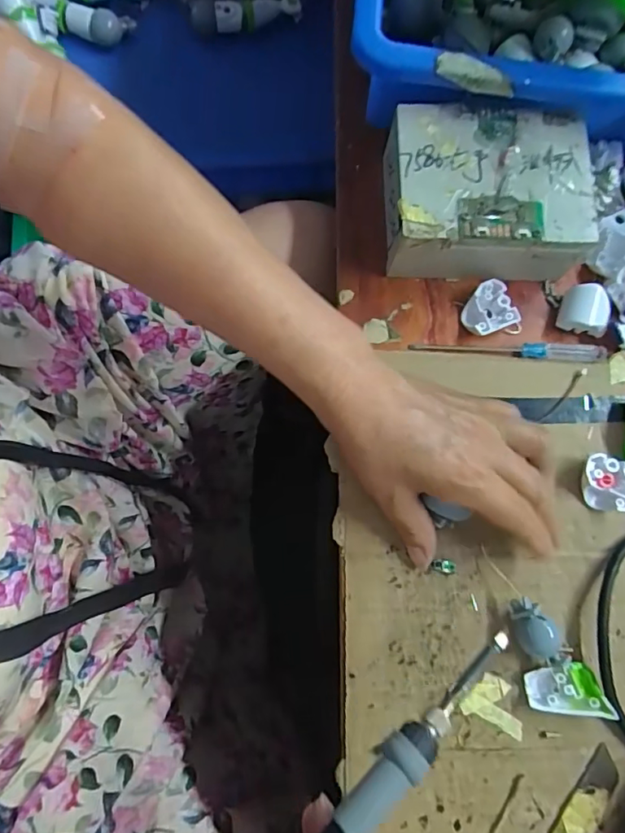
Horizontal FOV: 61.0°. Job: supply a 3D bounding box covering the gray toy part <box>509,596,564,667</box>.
[{"bbox_3d":[0.127,0.123,0.305,0.020,0.020,0.037,-11,77,-3],"label":"gray toy part"}]

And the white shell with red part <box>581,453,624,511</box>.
[{"bbox_3d":[0.180,0.041,0.324,0.030,0.015,0.030,15,77,3],"label":"white shell with red part"}]

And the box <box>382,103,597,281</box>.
[{"bbox_3d":[0.111,-0.142,0.345,0.124,0.050,0.095,1,77,-1],"label":"box"}]

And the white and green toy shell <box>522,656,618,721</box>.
[{"bbox_3d":[0.143,0.152,0.300,0.042,0.019,0.028,2,77,0],"label":"white and green toy shell"}]

